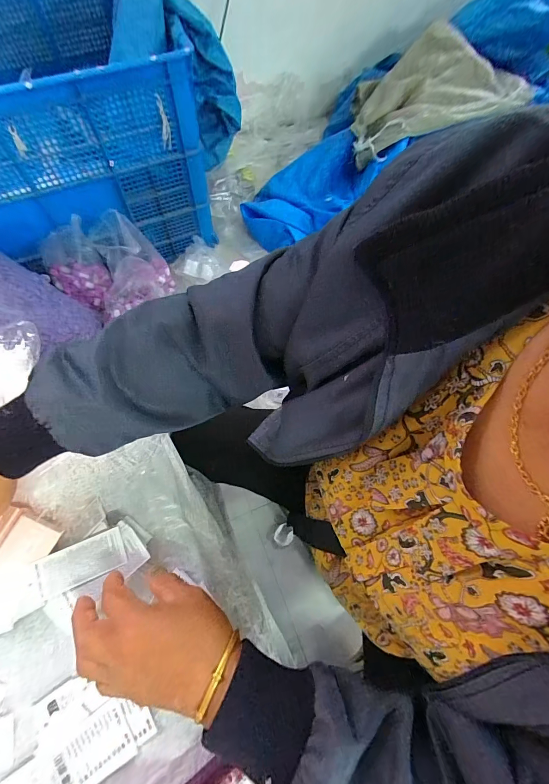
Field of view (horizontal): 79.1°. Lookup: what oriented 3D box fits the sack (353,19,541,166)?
[{"bbox_3d":[0.574,-1.116,1.235,0.623,0.204,0.395,-21,70,-11],"label":"sack"}]

